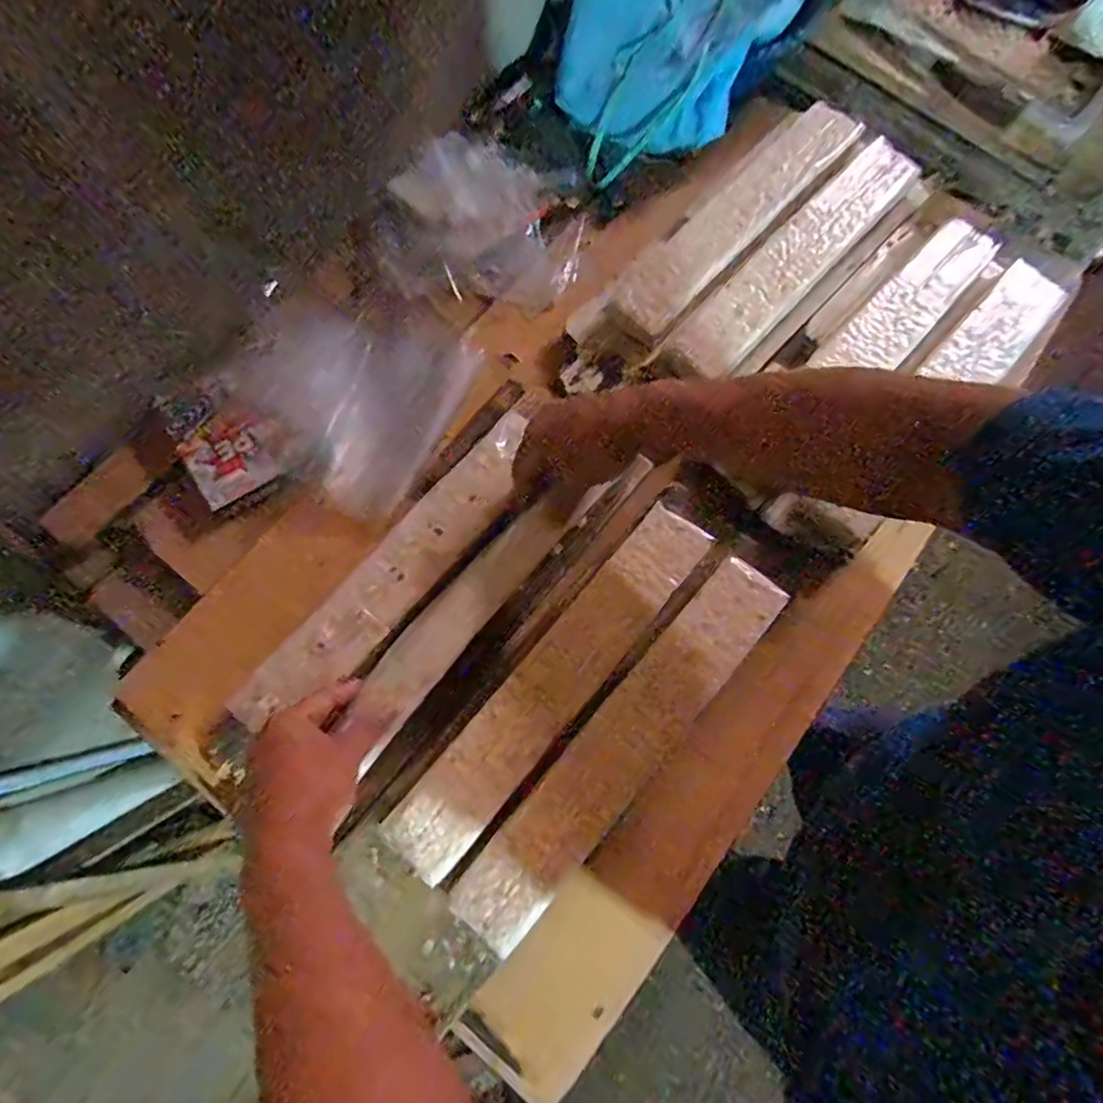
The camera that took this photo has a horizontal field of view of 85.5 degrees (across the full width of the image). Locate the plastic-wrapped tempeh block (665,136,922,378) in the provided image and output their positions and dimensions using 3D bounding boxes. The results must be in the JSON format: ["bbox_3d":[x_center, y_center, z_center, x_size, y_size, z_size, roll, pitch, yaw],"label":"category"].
[{"bbox_3d":[0.267,-0.313,0.637,0.074,0.039,0.372,42,79,8],"label":"plastic-wrapped tempeh block"}]

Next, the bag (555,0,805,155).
[{"bbox_3d":[0.148,-0.598,0.701,0.237,0.130,0.277,22,77,4],"label":"bag"}]

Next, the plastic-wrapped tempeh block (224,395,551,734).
[{"bbox_3d":[-0.117,-0.002,0.552,0.074,0.030,0.402,34,75,18],"label":"plastic-wrapped tempeh block"}]

